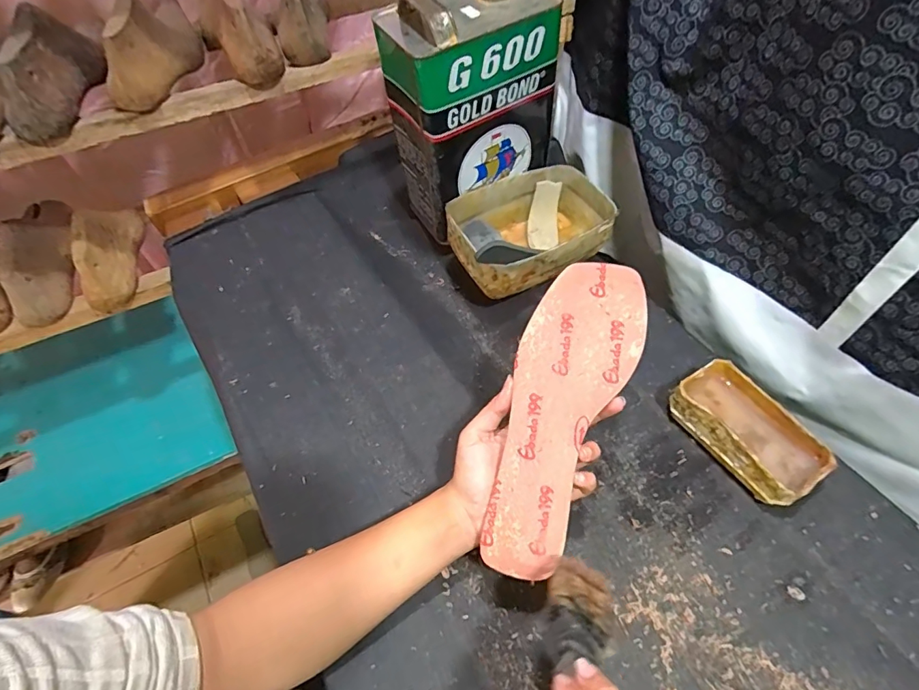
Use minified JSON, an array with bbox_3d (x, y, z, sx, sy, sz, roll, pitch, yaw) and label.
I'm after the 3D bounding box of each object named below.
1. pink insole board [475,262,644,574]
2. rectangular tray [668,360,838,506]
[{"bbox_3d":[0.071,0.047,0.354,0.079,0.004,0.235,23,83,7],"label":"pink insole board"},{"bbox_3d":[0.264,0.077,0.436,0.080,0.044,0.128,-32,59,-18],"label":"rectangular tray"}]

